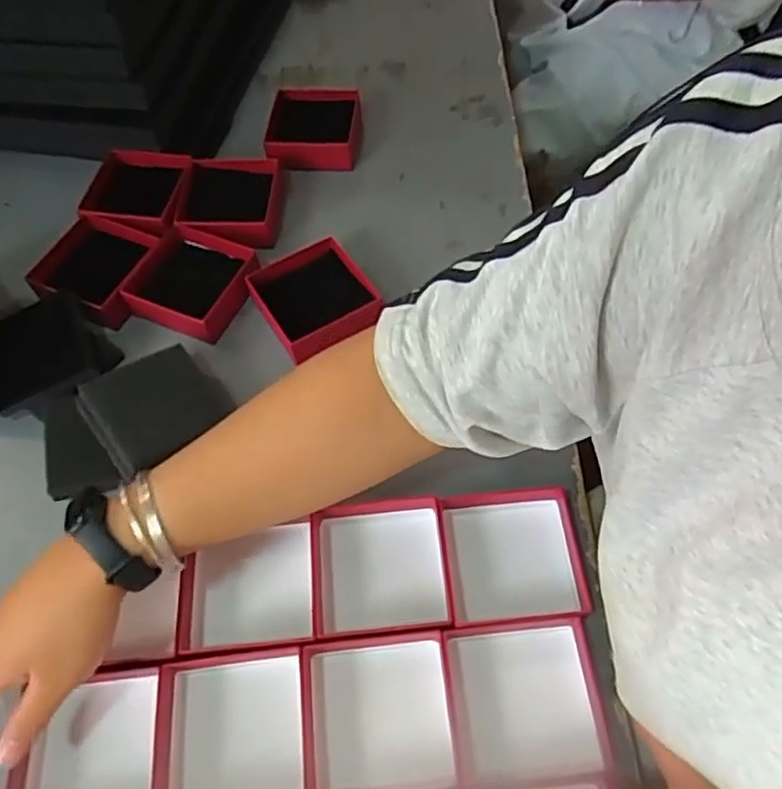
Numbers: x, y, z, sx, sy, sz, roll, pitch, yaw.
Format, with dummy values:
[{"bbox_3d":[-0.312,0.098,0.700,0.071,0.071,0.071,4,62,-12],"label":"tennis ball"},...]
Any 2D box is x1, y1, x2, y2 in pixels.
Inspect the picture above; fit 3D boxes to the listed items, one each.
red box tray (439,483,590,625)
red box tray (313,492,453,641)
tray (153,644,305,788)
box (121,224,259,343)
[{"bbox_3d":[0.086,0.112,0.466,0.094,0.039,0.078,-7,59,-1],"label":"red box tray"},{"bbox_3d":[-0.008,0.120,0.464,0.092,0.034,0.088,-6,59,0],"label":"red box tray"},{"bbox_3d":[-0.101,0.207,0.410,0.088,0.031,0.091,-6,59,-1],"label":"tray"},{"bbox_3d":[-0.174,-0.098,0.600,0.101,0.035,0.098,17,62,13],"label":"box"}]

